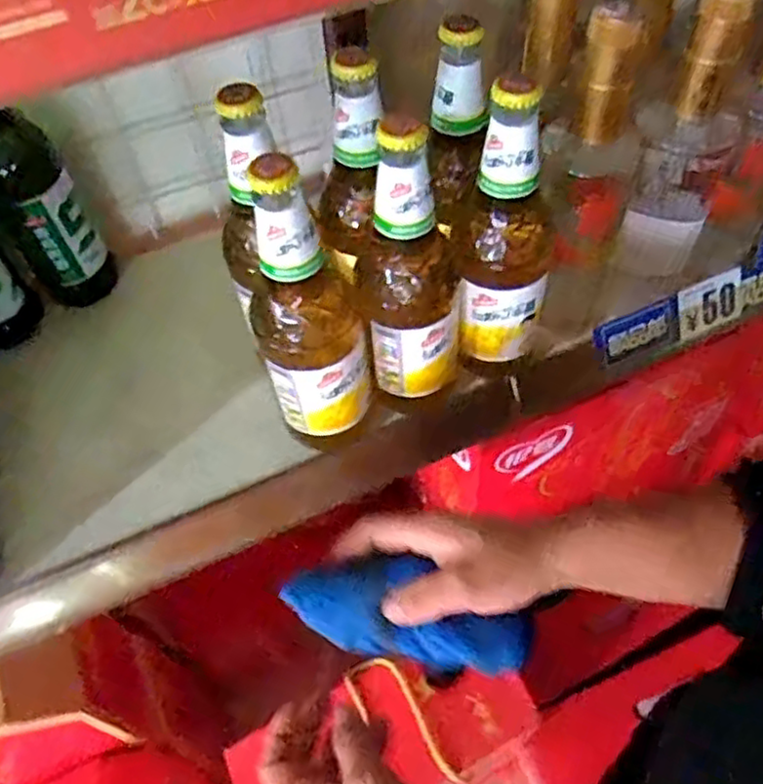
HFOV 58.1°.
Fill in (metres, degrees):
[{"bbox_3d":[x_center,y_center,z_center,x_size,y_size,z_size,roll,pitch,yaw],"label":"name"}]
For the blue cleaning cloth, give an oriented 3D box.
[{"bbox_3d":[0.016,0.133,0.416,0.144,0.029,0.053,14,57,7],"label":"blue cleaning cloth"}]

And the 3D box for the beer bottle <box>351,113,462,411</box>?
[{"bbox_3d":[0.021,-0.078,0.463,0.072,0.226,0.067,-7,55,0],"label":"beer bottle"}]

